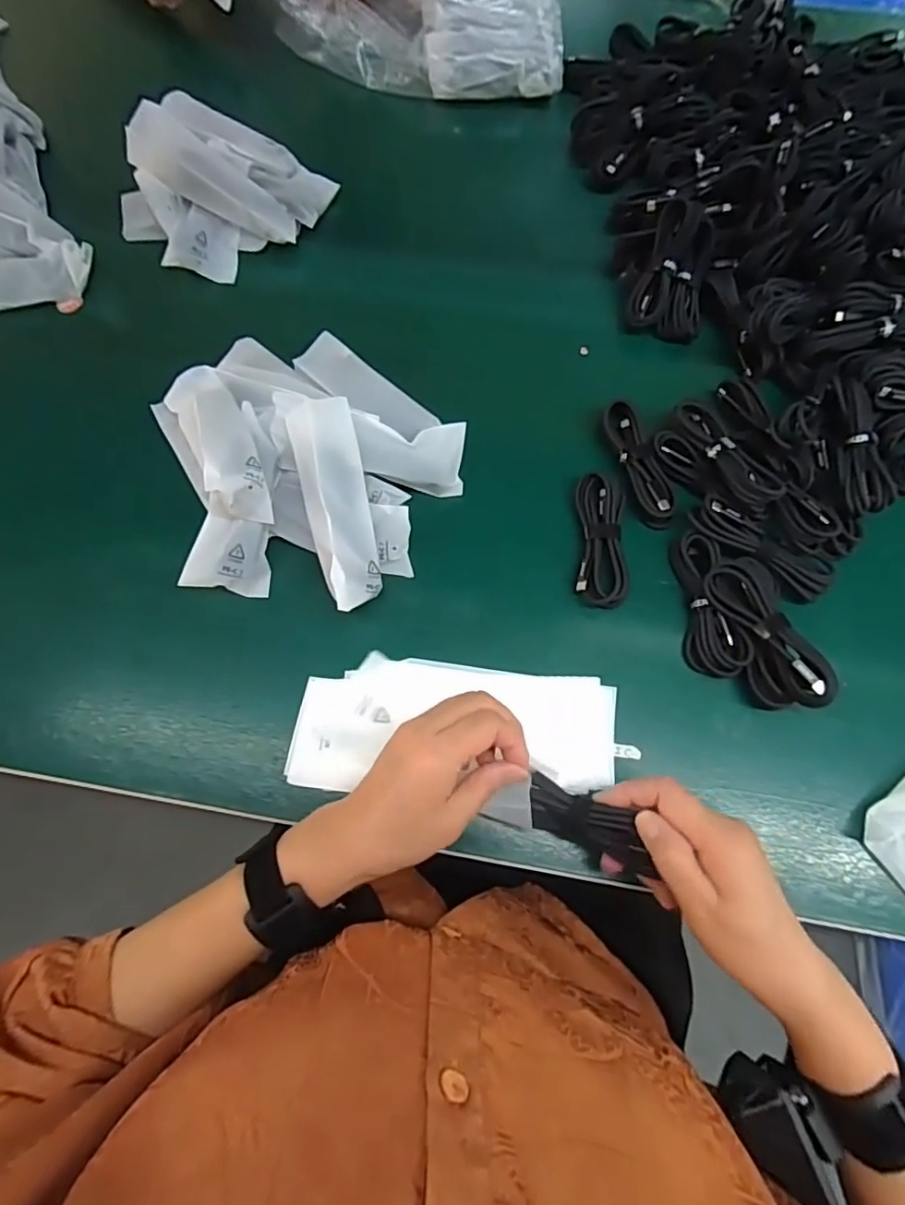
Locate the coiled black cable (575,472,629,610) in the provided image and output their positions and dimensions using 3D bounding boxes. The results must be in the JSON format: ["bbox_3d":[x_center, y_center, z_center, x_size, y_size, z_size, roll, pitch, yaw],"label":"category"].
[{"bbox_3d":[0.117,-0.049,0.434,0.039,0.013,0.110,4,71,3],"label":"coiled black cable"}]

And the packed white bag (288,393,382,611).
[{"bbox_3d":[-0.083,-0.071,0.402,0.046,0.024,0.148,-12,88,-2],"label":"packed white bag"}]

